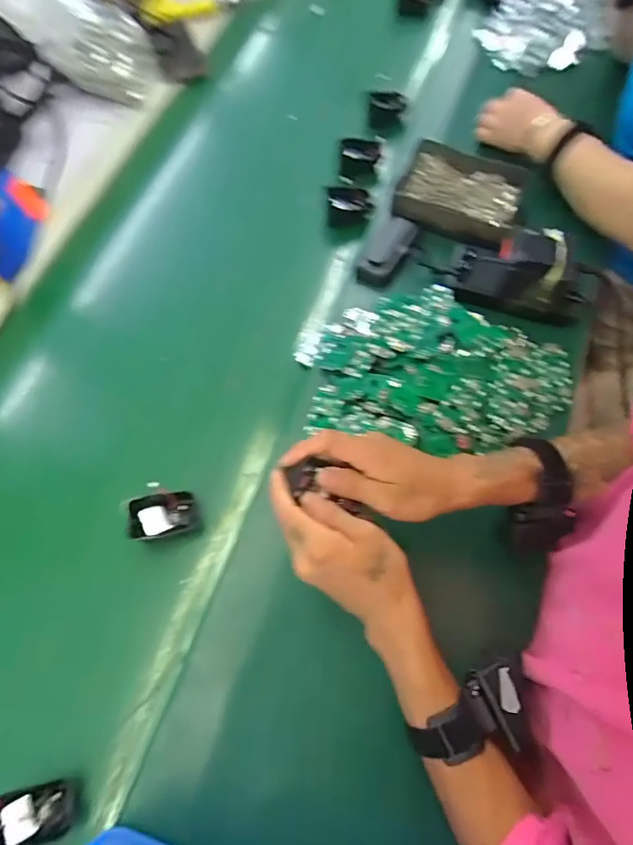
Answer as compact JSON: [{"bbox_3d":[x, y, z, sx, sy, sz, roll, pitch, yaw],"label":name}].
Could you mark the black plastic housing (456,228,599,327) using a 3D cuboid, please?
[{"bbox_3d":[0.239,-0.180,0.608,0.149,0.079,0.071,17,66,11],"label":"black plastic housing"}]

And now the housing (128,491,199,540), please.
[{"bbox_3d":[-0.155,0.095,0.519,0.062,0.029,0.042,-14,64,-3],"label":"housing"}]

